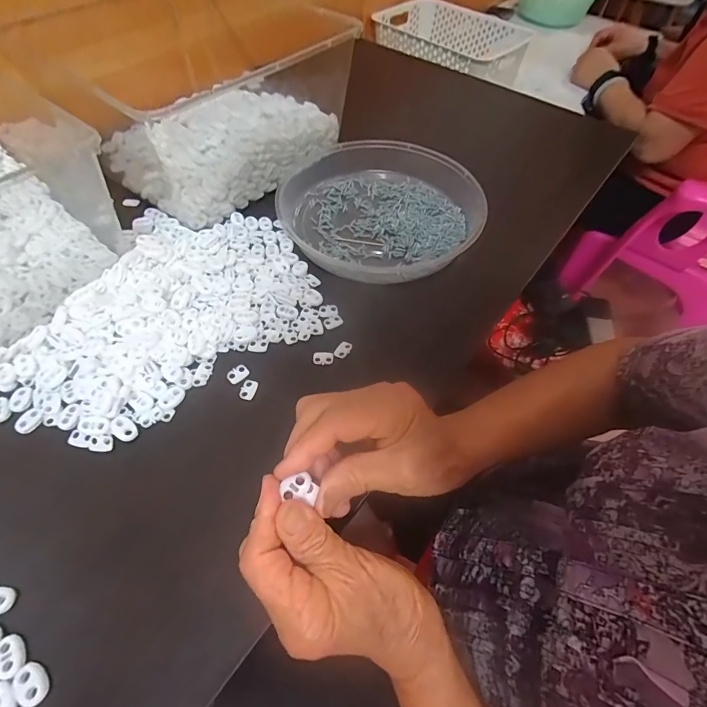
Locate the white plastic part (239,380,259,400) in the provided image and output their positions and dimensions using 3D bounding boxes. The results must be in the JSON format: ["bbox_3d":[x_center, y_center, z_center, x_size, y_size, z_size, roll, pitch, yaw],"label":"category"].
[{"bbox_3d":[-0.092,0.031,0.347,0.013,0.004,0.019,13,57,6],"label":"white plastic part"}]

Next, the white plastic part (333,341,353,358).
[{"bbox_3d":[-0.010,-0.003,0.374,0.012,0.005,0.018,31,61,17],"label":"white plastic part"}]

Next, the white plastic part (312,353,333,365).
[{"bbox_3d":[-0.028,0.004,0.369,0.019,0.004,0.013,5,56,1],"label":"white plastic part"}]

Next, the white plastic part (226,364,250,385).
[{"bbox_3d":[-0.103,0.018,0.355,0.015,0.004,0.019,37,62,20],"label":"white plastic part"}]

